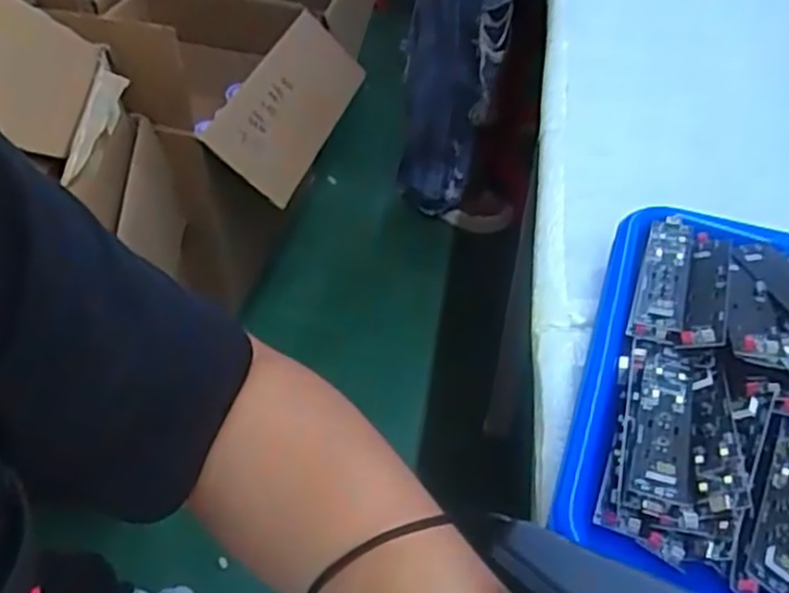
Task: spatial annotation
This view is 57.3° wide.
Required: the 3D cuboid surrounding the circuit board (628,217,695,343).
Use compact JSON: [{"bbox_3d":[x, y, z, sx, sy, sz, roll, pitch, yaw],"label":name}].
[{"bbox_3d":[0.151,-0.012,0.405,0.024,0.006,0.097,17,48,14],"label":"circuit board"}]

